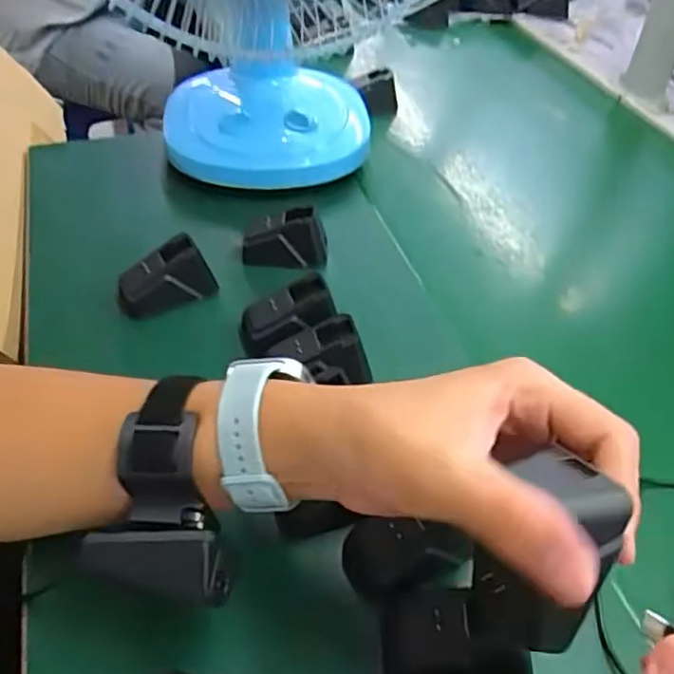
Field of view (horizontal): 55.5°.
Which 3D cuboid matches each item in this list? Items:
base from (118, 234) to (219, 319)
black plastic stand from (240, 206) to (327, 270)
[{"bbox_3d":[-0.130,-0.044,0.486,0.067,0.051,0.034,-18,49,-22],"label":"base"},{"bbox_3d":[-0.042,-0.080,0.524,0.067,0.045,0.023,6,44,0],"label":"black plastic stand"}]

